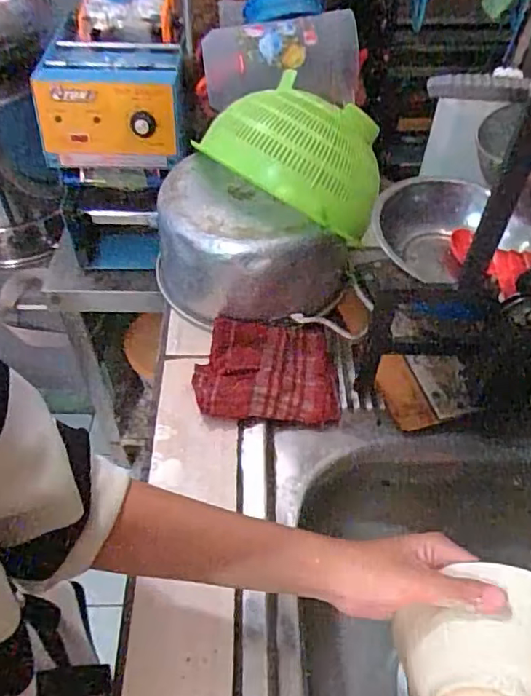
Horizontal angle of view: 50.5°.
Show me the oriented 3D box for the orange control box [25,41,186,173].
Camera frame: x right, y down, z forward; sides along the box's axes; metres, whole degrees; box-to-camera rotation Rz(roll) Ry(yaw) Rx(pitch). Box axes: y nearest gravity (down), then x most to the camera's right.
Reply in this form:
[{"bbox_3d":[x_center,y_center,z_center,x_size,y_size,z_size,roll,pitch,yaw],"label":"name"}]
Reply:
[{"bbox_3d":[-0.234,-0.387,0.884,0.201,0.123,0.181,1,50,0],"label":"orange control box"}]

